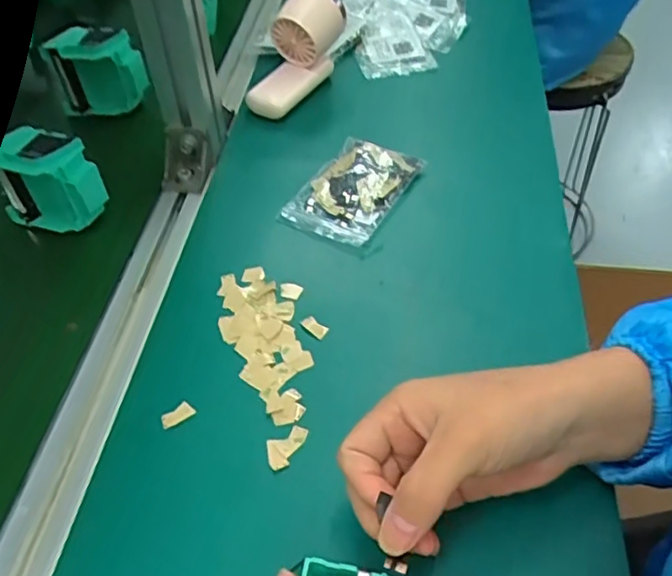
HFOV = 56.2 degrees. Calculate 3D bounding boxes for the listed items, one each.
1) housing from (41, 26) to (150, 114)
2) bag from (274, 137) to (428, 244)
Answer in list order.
[{"bbox_3d":[-0.219,-0.201,0.585,0.076,0.074,0.045,-19,59,-12],"label":"housing"},{"bbox_3d":[0.016,-0.080,0.517,0.073,0.018,0.112,30,62,18],"label":"bag"}]

